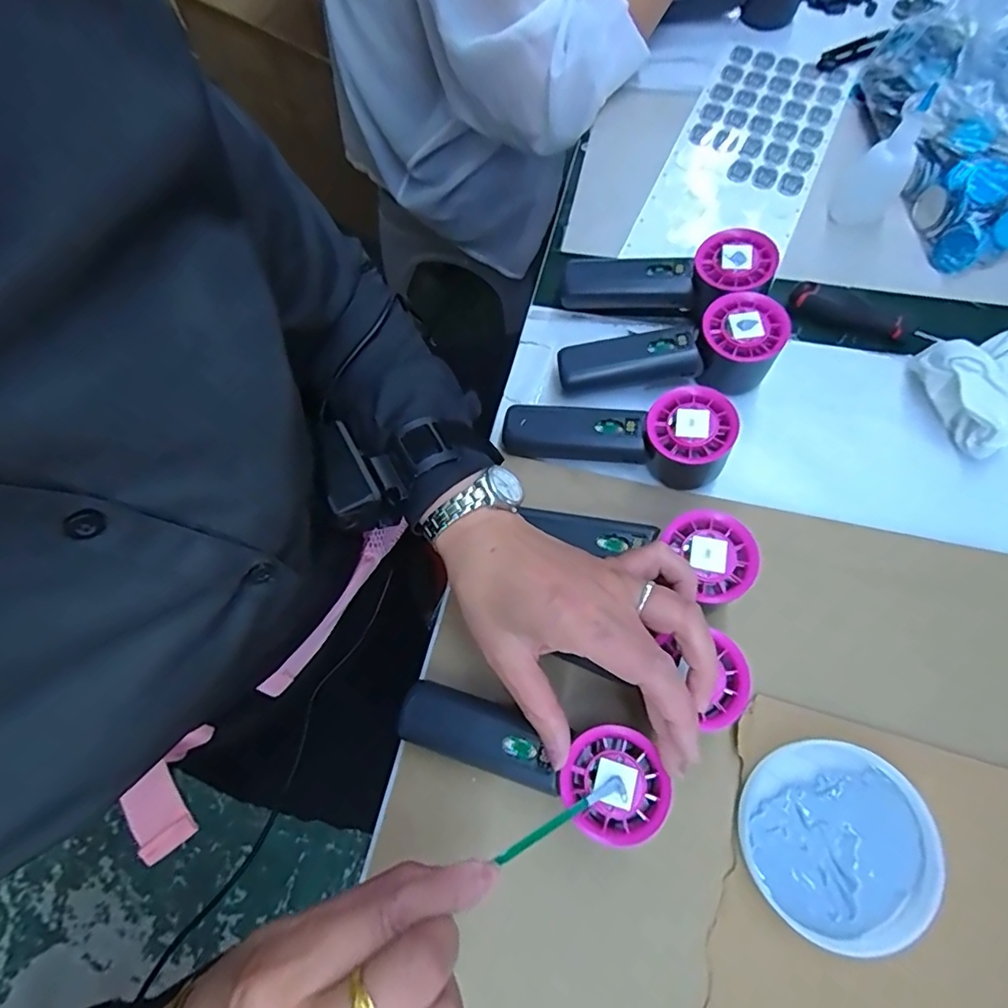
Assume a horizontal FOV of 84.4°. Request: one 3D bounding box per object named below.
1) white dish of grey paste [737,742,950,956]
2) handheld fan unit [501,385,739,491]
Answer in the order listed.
[{"bbox_3d":[0.187,0.188,0.309,0.101,0.020,0.097,1,70,3],"label":"white dish of grey paste"},{"bbox_3d":[0.078,-0.047,0.395,0.152,0.048,0.049,4,69,16],"label":"handheld fan unit"}]

